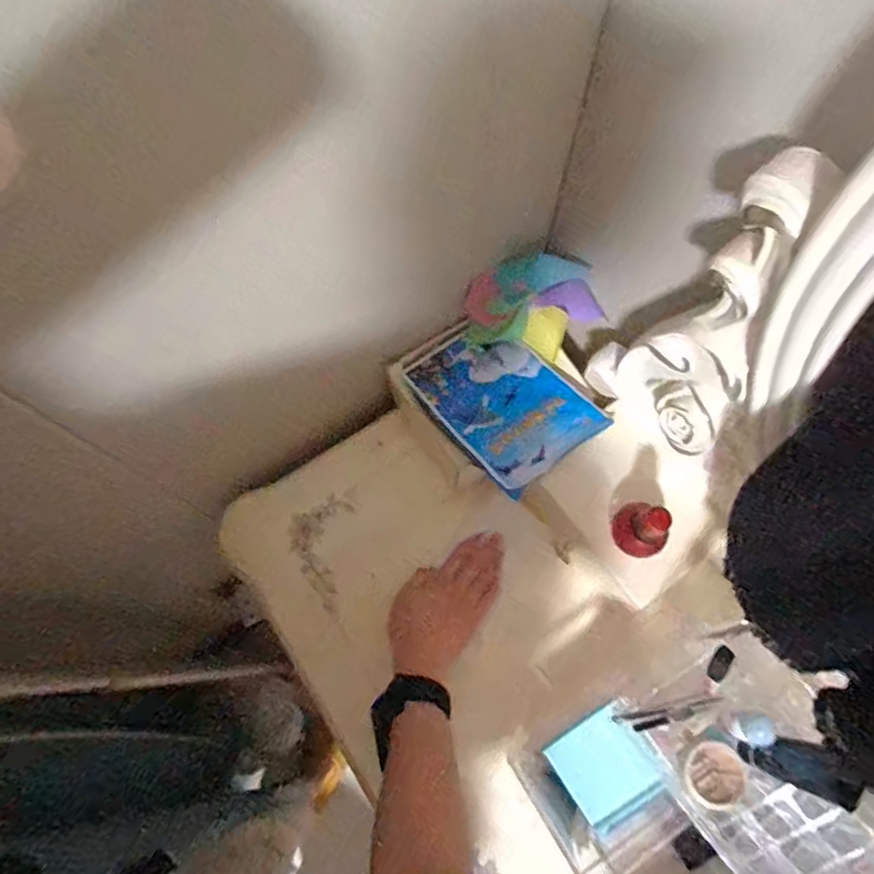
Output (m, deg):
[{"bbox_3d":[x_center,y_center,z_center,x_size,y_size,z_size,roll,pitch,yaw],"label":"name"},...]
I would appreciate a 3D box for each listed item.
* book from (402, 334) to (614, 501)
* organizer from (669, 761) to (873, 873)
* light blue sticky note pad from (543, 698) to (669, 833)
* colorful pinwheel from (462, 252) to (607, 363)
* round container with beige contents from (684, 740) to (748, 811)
[{"bbox_3d":[0.072,-0.042,0.647,0.137,0.013,0.198,-36,61,-11],"label":"book"},{"bbox_3d":[0.276,0.319,0.450,0.103,0.032,0.139,-49,65,18],"label":"organizer"},{"bbox_3d":[0.154,0.300,0.531,0.082,0.006,0.081,-39,73,5],"label":"light blue sticky note pad"},{"bbox_3d":[0.111,-0.148,0.658,0.149,0.072,0.089,18,71,7],"label":"colorful pinwheel"},{"bbox_3d":[0.226,0.276,0.476,0.048,0.021,0.049,0,70,0],"label":"round container with beige contents"}]

